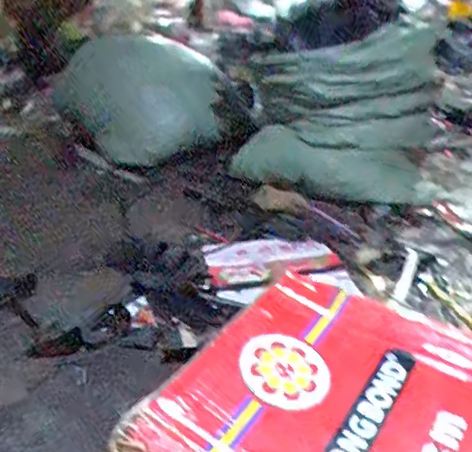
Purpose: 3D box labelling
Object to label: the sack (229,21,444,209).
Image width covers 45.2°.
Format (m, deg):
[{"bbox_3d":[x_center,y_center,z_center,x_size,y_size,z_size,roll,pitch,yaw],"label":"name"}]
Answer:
[{"bbox_3d":[0.303,-0.312,1.706,0.604,0.465,0.260,-2,27,0],"label":"sack"}]

